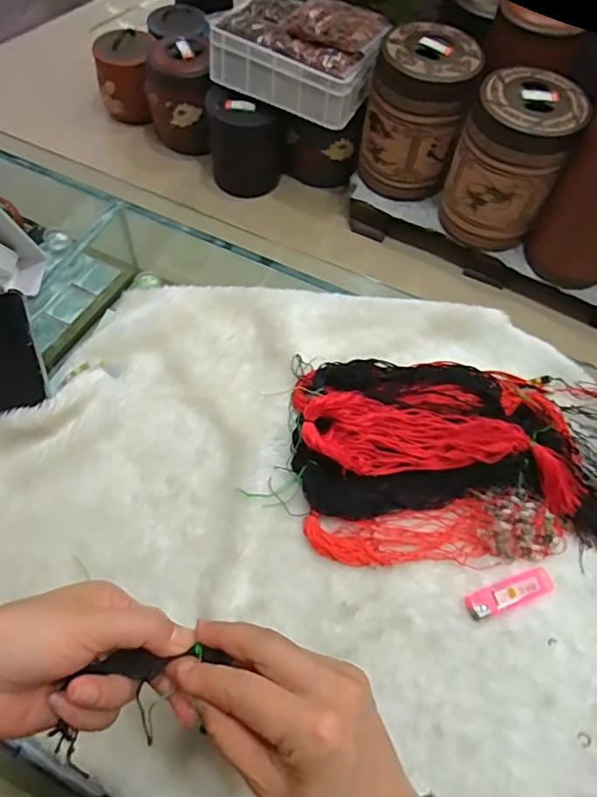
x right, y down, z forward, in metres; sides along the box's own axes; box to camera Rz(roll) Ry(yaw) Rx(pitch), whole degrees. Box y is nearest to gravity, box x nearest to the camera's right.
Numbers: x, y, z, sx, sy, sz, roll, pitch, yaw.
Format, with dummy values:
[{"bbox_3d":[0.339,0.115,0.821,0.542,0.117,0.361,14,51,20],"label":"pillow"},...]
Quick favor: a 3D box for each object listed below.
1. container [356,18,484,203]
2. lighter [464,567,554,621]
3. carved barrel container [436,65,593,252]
[{"bbox_3d":[0.352,-0.870,1.687,0.278,0.386,0.308,13,62,3],"label":"container"},{"bbox_3d":[0.187,0.171,0.490,0.081,0.007,0.023,-18,65,-12],"label":"lighter"},{"bbox_3d":[0.601,-0.687,1.628,0.286,0.425,0.290,20,62,7],"label":"carved barrel container"}]

